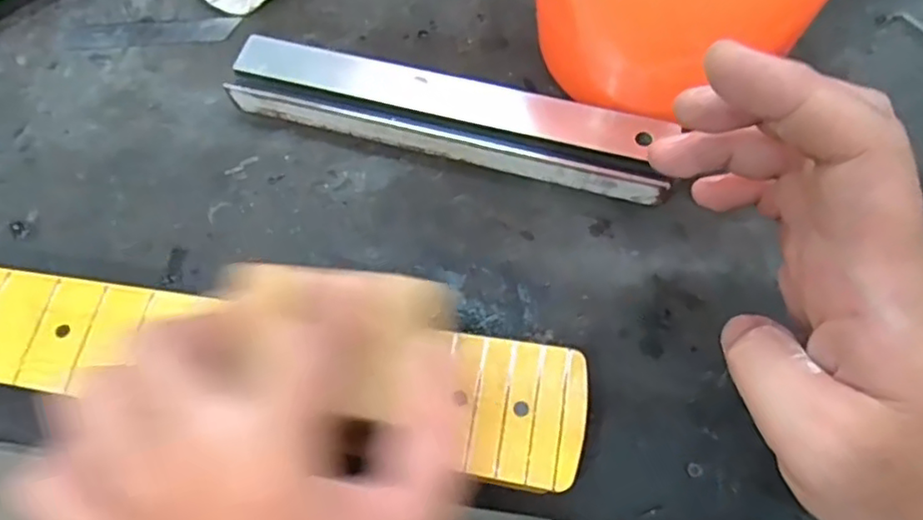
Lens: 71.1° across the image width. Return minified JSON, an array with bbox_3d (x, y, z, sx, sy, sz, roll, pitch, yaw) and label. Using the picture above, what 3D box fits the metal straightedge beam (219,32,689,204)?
[{"bbox_3d":[-0.009,-0.074,0.330,0.220,0.022,0.038,14,68,9],"label":"metal straightedge beam"}]

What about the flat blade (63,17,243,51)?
[{"bbox_3d":[-0.182,-0.132,0.377,0.101,0.004,0.018,-3,66,2],"label":"flat blade"}]

